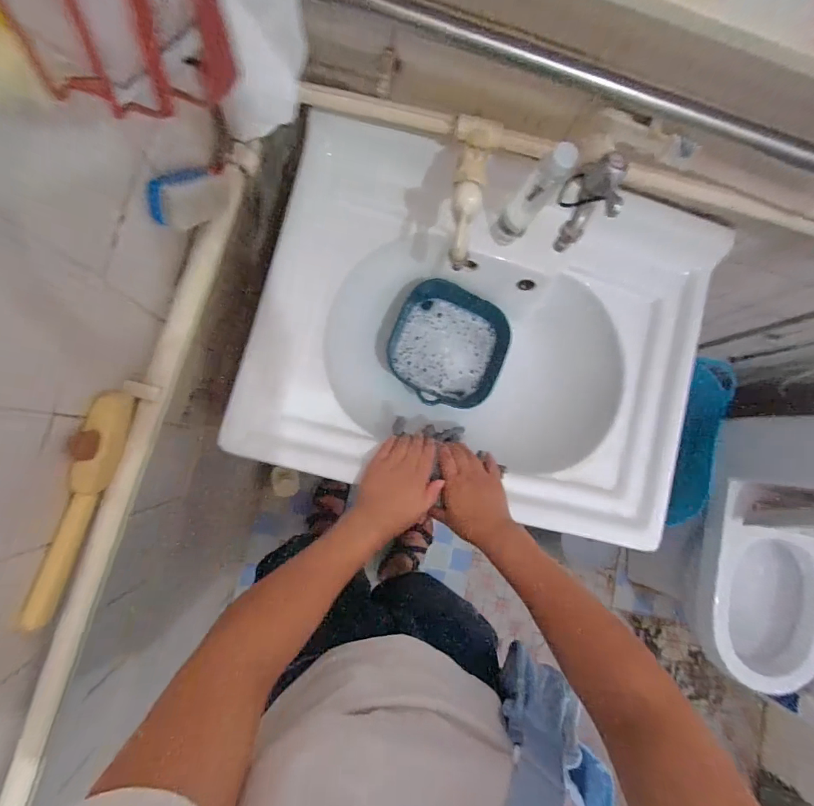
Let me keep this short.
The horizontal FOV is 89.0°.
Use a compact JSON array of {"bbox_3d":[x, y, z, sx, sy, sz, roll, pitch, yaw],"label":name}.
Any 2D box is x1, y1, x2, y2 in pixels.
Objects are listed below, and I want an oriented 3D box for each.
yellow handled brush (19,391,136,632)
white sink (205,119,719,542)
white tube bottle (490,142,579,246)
[{"bbox_3d":[-0.276,0.087,0.349,0.021,0.040,0.195,16,83,-6],"label":"yellow handled brush"},{"bbox_3d":[0.108,-0.096,0.615,0.584,0.151,0.472,15,83,-6],"label":"white sink"},{"bbox_3d":[0.148,-0.246,0.500,0.038,0.166,0.031,40,81,-3],"label":"white tube bottle"}]

